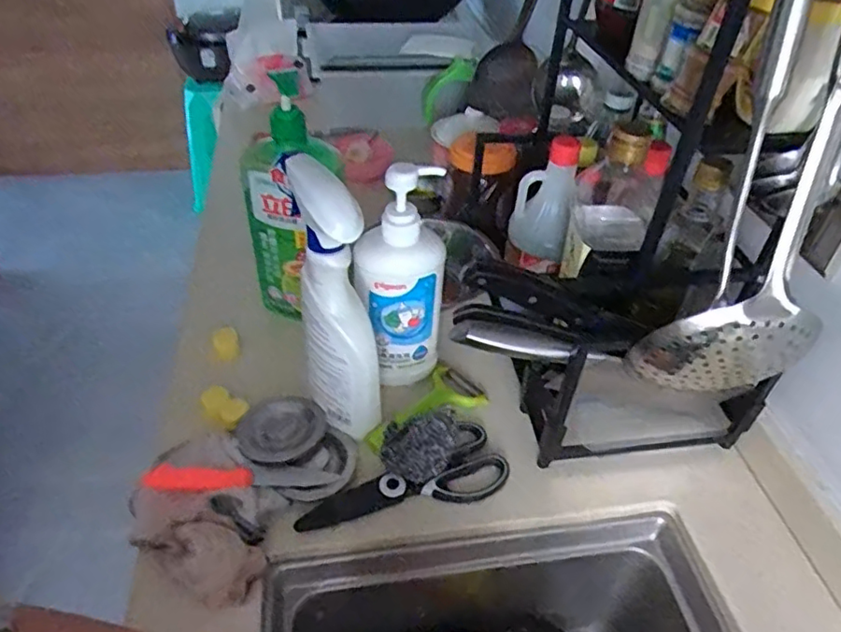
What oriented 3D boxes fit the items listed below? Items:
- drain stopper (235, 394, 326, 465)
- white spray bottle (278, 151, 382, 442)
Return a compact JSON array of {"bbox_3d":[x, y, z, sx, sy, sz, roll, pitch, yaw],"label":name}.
[{"bbox_3d":[-0.135,0.106,0.583,0.077,0.024,0.064,-18,46,-23],"label":"drain stopper"},{"bbox_3d":[-0.075,-0.007,0.543,0.056,0.266,0.074,-14,45,-19],"label":"white spray bottle"}]

